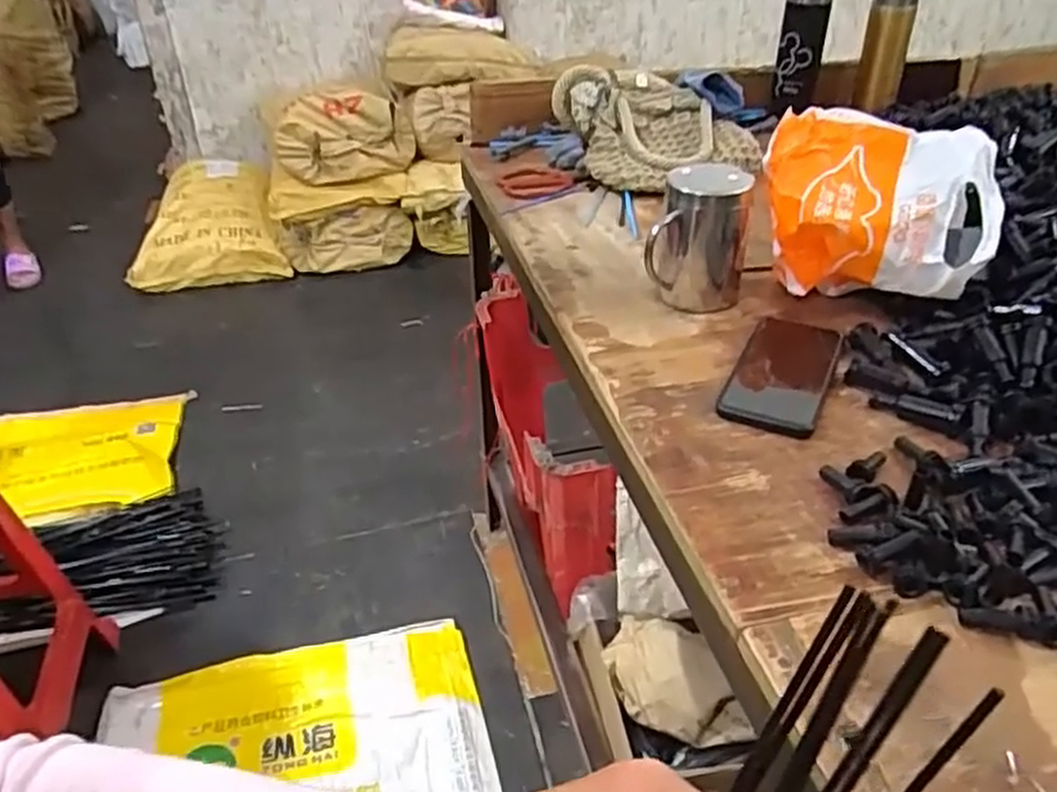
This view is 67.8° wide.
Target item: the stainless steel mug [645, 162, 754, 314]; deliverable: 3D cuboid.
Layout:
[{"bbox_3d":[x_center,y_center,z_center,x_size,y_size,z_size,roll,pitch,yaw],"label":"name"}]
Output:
[{"bbox_3d":[0.161,-0.149,0.749,0.087,0.126,0.095,12,36,19],"label":"stainless steel mug"}]

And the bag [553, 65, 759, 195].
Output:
[{"bbox_3d":[0.172,-0.363,1.048,0.213,0.105,0.210,-16,38,-20],"label":"bag"}]

